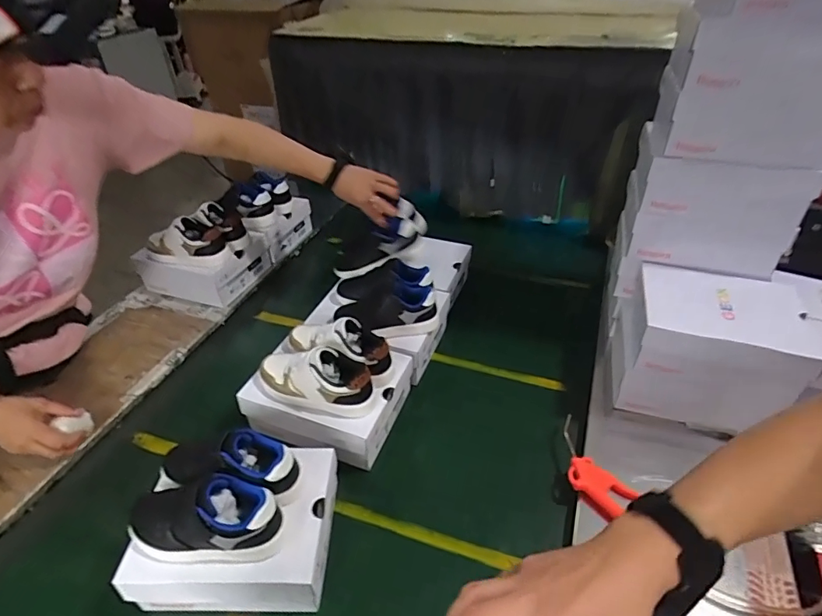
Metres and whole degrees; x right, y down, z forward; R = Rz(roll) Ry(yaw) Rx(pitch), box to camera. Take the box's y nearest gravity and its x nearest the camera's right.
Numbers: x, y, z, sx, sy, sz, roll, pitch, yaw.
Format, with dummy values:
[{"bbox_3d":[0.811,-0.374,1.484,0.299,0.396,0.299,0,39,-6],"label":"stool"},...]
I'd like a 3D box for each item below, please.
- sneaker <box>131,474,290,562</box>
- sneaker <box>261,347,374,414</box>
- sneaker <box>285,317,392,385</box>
[{"bbox_3d":[-0.250,0.246,0.582,0.181,0.085,0.080,3,39,7],"label":"sneaker"},{"bbox_3d":[-0.157,0.104,0.760,0.194,0.085,0.092,7,39,11],"label":"sneaker"},{"bbox_3d":[-0.125,0.053,0.815,0.196,0.079,0.080,14,41,20],"label":"sneaker"}]

